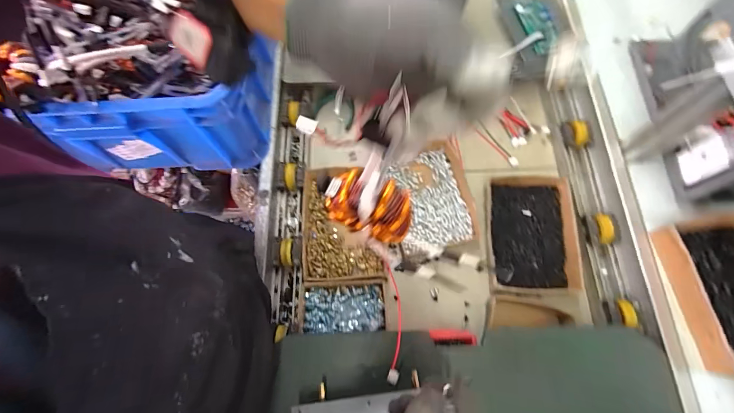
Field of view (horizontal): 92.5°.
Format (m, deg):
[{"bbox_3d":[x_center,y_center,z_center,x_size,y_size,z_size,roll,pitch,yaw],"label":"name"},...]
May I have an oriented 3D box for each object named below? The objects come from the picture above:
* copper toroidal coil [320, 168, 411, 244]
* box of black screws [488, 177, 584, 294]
[{"bbox_3d":[0.000,0.000,0.353,0.092,0.059,0.046,22,72,9],"label":"copper toroidal coil"},{"bbox_3d":[0.294,0.045,0.630,0.146,0.043,0.218,5,70,3],"label":"box of black screws"}]

